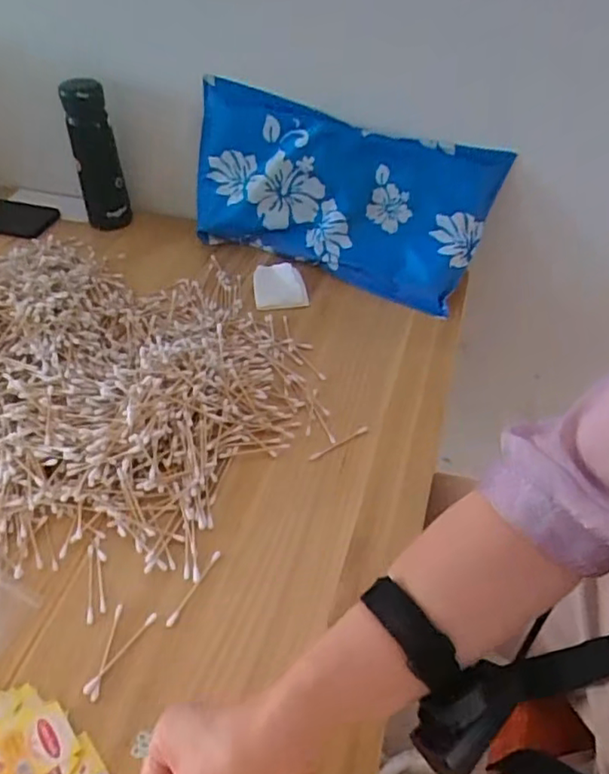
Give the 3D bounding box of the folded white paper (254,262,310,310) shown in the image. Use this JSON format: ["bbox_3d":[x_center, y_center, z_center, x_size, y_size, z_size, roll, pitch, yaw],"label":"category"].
[{"bbox_3d":[-0.032,-0.124,0.732,0.062,0.010,0.061,-10,75,-10],"label":"folded white paper"}]

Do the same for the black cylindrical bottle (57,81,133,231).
[{"bbox_3d":[-0.263,-0.288,0.763,0.059,0.182,0.046,-16,48,-16],"label":"black cylindrical bottle"}]

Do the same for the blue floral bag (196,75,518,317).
[{"bbox_3d":[0.037,-0.227,0.726,0.365,0.196,0.088,17,48,15],"label":"blue floral bag"}]

